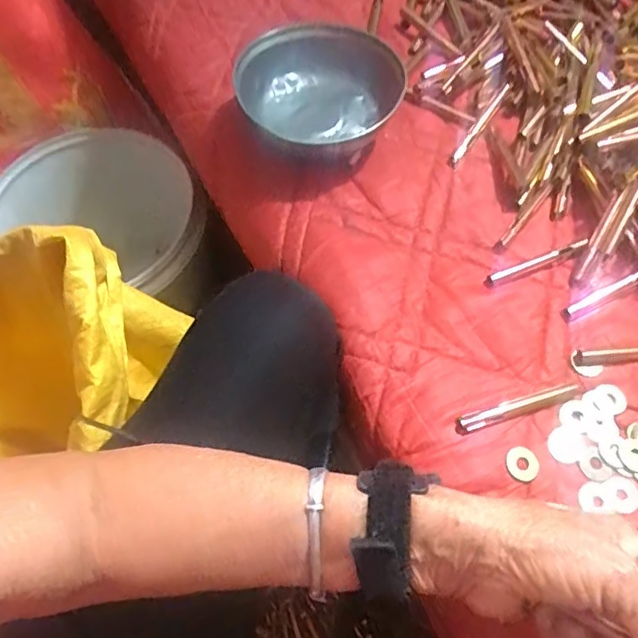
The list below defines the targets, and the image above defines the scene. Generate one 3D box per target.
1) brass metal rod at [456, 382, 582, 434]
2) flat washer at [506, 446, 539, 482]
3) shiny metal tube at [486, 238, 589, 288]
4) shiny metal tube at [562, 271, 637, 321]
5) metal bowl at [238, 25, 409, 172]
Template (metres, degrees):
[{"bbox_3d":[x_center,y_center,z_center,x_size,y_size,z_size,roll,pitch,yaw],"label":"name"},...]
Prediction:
[{"bbox_3d":[0.138,0.059,0.388,0.094,0.010,0.013,-18,63,-8],"label":"brass metal rod"},{"bbox_3d":[0.135,0.096,0.374,0.021,0.004,0.022,-1,62,1],"label":"flat washer"},{"bbox_3d":[0.172,-0.043,0.447,0.089,0.009,0.012,-21,64,-9],"label":"shiny metal tube"},{"bbox_3d":[0.225,-0.022,0.430,0.090,0.009,0.011,-24,64,-11],"label":"shiny metal tube"},{"bbox_3d":[-0.004,-0.196,0.498,0.133,0.049,0.137,-1,62,1],"label":"metal bowl"}]

